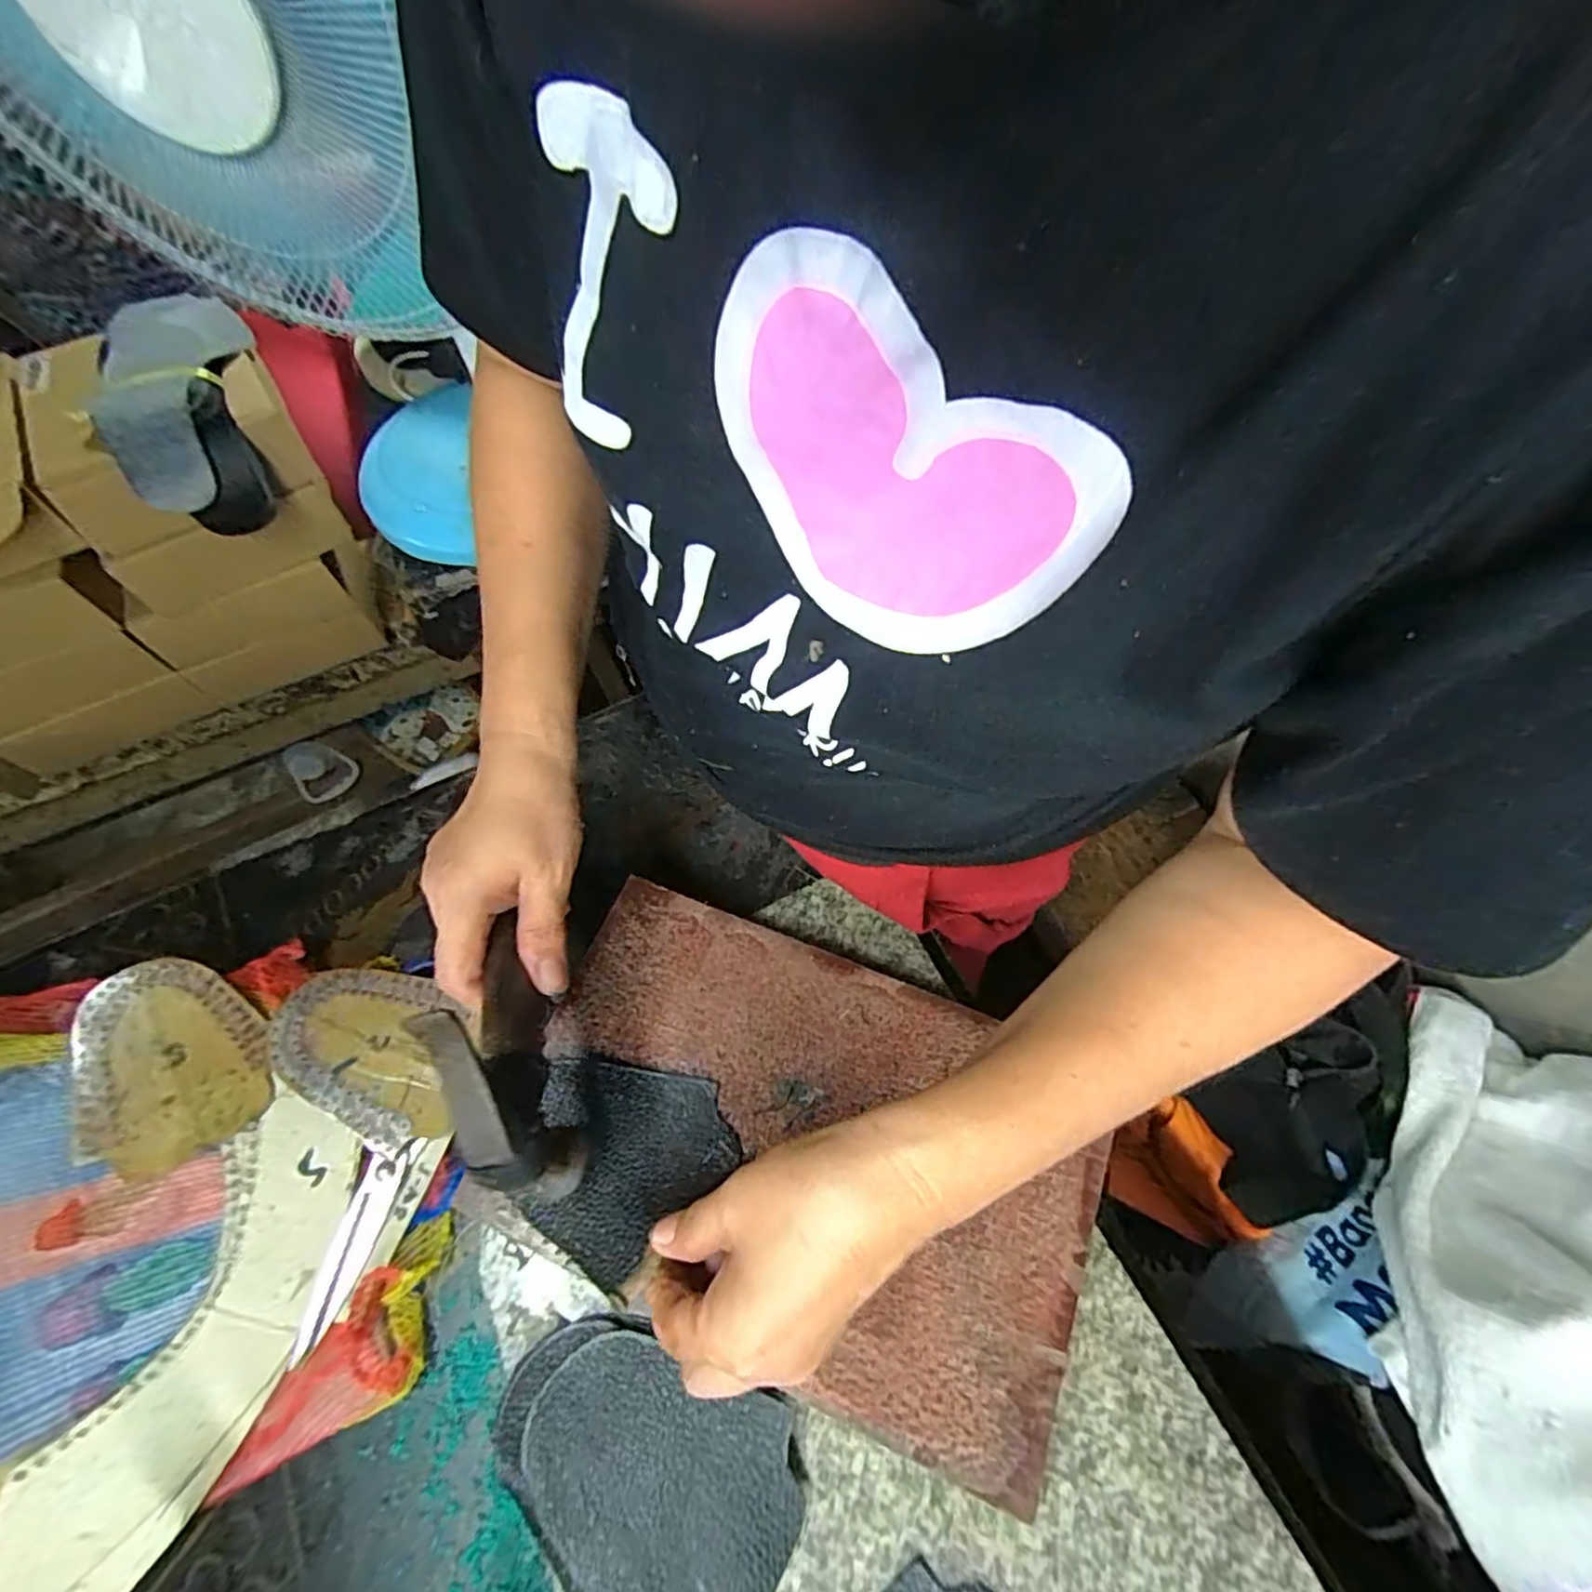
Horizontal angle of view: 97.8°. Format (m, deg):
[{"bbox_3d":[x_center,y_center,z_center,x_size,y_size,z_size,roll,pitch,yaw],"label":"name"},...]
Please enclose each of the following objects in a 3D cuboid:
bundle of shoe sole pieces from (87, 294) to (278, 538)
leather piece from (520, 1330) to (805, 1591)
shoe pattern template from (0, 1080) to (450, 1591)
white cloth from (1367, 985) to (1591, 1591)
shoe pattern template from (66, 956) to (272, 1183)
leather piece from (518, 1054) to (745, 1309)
[{"bbox_3d":[-0.595,-0.382,0.683,0.115,0.085,0.300,-20,62,-9],"label":"bundle of shoe sole pieces"},{"bbox_3d":[-0.057,0.281,0.286,0.113,0.005,0.089,32,65,18],"label":"leather piece"},{"bbox_3d":[-0.267,0.262,0.323,0.092,0.015,0.214,25,65,-9],"label":"shoe pattern template"},{"bbox_3d":[0.492,0.289,0.437,0.149,0.169,0.354,31,66,18],"label":"white cloth"},{"bbox_3d":[-0.323,0.135,0.358,0.079,0.009,0.102,-12,69,-26],"label":"shoe pattern template"},{"bbox_3d":[-0.082,0.175,0.327,0.096,0.010,0.087,7,61,6],"label":"leather piece"}]

